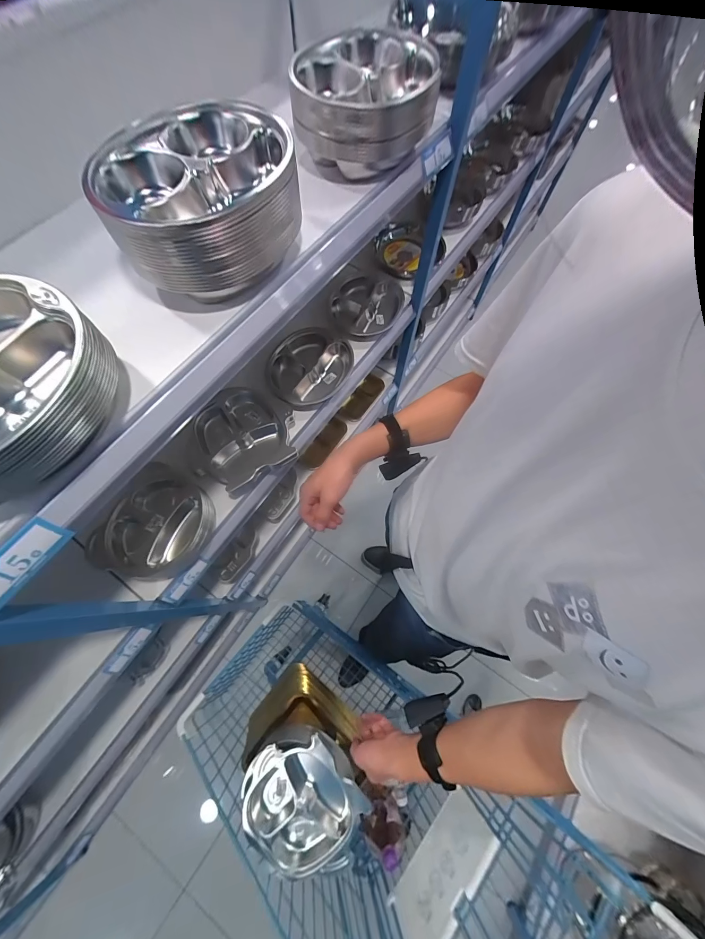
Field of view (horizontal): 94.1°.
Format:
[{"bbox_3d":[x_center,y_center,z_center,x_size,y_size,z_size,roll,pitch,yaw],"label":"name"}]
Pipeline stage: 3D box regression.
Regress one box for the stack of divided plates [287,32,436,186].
[{"bbox_3d":[0.021,-0.533,0.485,0.191,0.098,0.195,4,69,2],"label":"stack of divided plates"}]

